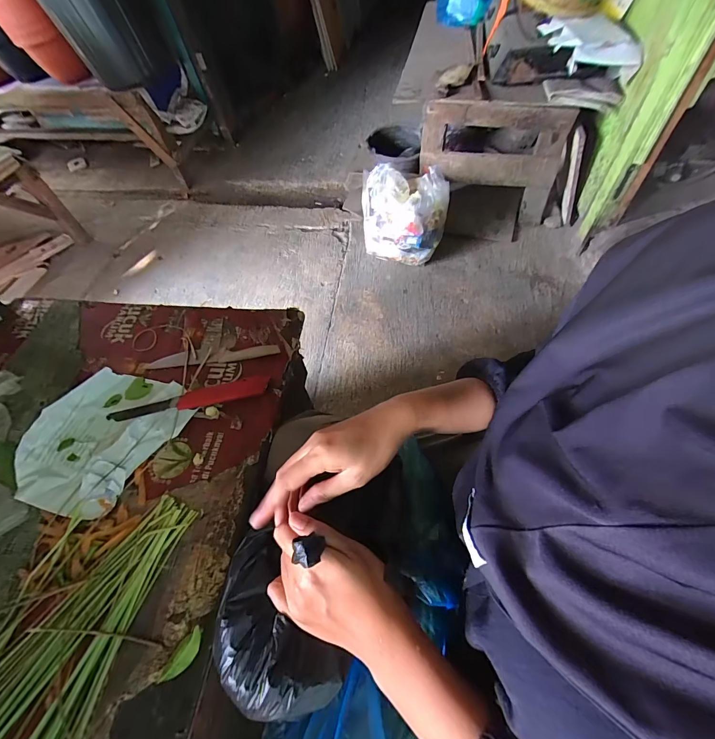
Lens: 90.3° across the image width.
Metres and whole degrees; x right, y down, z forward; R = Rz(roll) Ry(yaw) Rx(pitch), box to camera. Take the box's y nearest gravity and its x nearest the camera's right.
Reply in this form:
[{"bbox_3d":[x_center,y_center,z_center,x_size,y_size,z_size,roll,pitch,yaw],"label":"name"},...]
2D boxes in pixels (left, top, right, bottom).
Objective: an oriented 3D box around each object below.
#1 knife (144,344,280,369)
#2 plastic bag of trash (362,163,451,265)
[{"bbox_3d":[-0.234,-0.024,0.582,0.214,0.015,0.027,-5,59,0],"label":"knife"},{"bbox_3d":[0.186,-0.633,1.444,0.334,0.297,0.221,7,59,10],"label":"plastic bag of trash"}]

